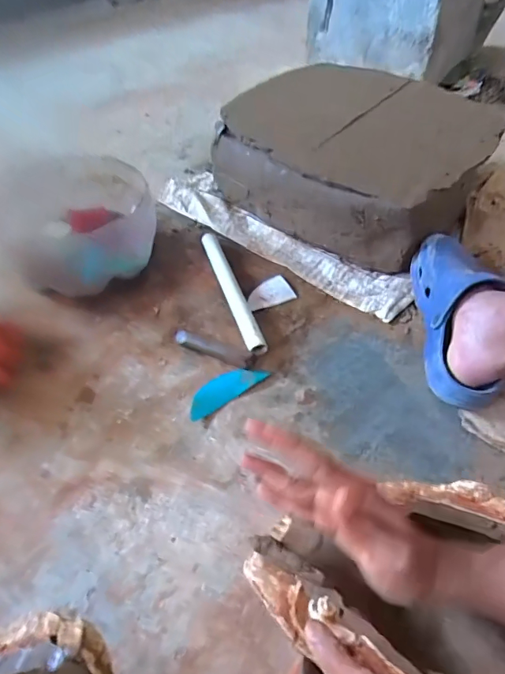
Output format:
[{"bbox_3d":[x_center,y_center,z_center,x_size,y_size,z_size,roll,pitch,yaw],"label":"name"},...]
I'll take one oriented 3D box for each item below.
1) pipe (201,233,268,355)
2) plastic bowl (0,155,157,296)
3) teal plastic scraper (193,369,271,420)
[{"bbox_3d":[-0.033,-0.074,0.689,0.025,0.026,0.263,-15,50,-12],"label":"pipe"},{"bbox_3d":[-0.270,-0.181,0.721,0.210,0.119,0.247,-16,51,-13],"label":"plastic bowl"},{"bbox_3d":[-0.036,0.066,0.579,0.115,0.010,0.038,-32,56,-25],"label":"teal plastic scraper"}]

